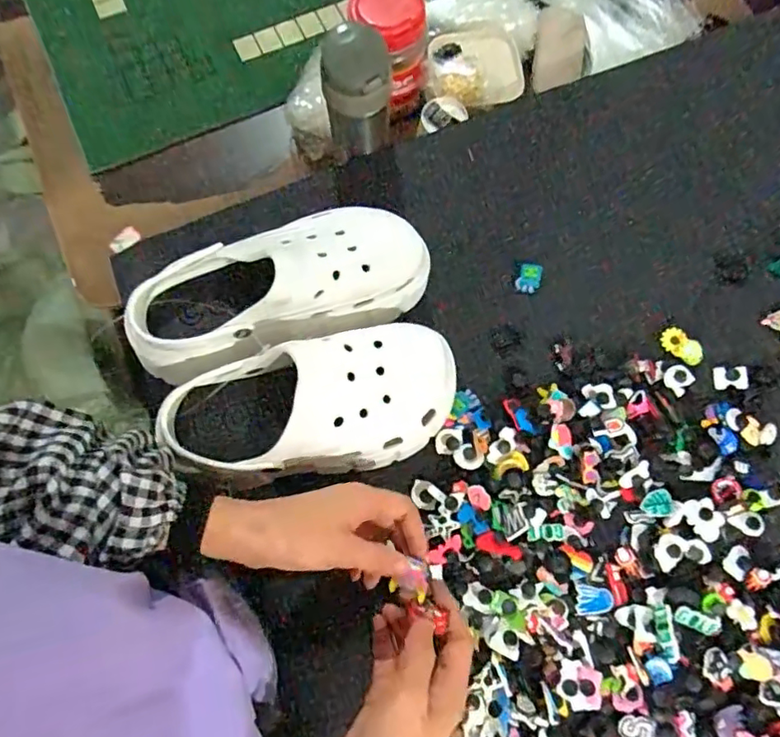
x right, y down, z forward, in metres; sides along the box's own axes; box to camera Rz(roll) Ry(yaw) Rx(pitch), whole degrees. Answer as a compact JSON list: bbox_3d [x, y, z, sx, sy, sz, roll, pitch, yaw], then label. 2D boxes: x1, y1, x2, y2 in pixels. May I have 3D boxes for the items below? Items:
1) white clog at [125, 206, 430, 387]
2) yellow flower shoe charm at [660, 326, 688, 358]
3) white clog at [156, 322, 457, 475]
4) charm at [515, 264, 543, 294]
[{"bbox_3d":[-0.092,-0.066,0.502,0.256,0.098,0.113,-26,74,-7],"label":"white clog"},{"bbox_3d":[0.265,-0.026,0.537,0.023,0.004,0.027,22,72,7],"label":"yellow flower shoe charm"},{"bbox_3d":[-0.055,0.033,0.471,0.232,0.088,0.107,-17,73,-5],"label":"white clog"},{"bbox_3d":[0.136,-0.088,0.565,0.024,0.004,0.029,9,88,-1],"label":"charm"}]

